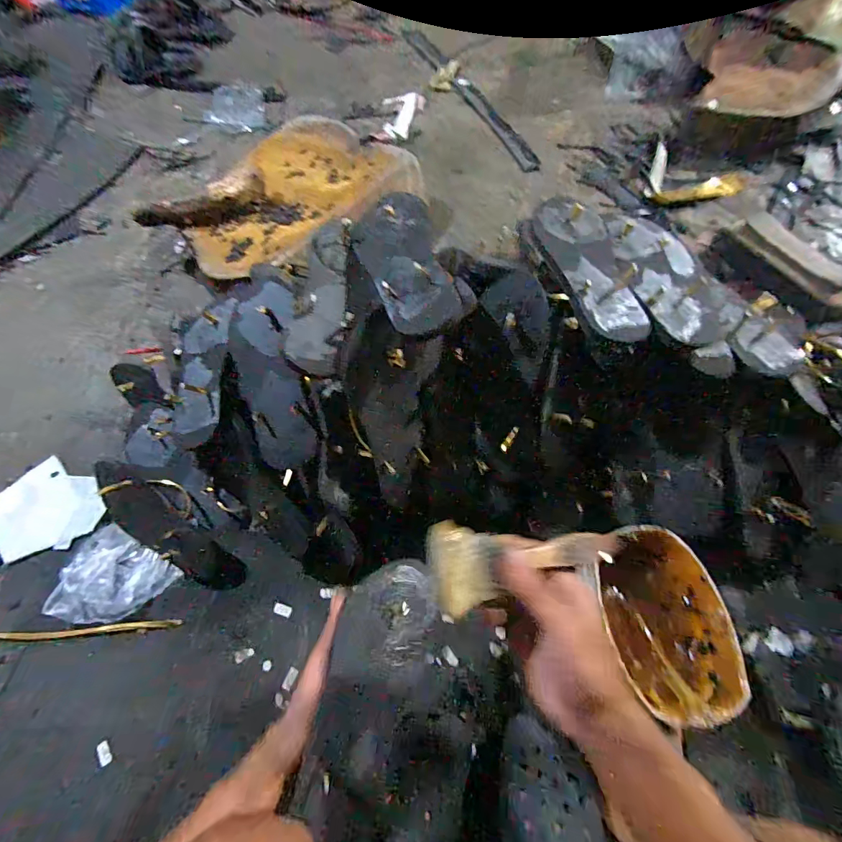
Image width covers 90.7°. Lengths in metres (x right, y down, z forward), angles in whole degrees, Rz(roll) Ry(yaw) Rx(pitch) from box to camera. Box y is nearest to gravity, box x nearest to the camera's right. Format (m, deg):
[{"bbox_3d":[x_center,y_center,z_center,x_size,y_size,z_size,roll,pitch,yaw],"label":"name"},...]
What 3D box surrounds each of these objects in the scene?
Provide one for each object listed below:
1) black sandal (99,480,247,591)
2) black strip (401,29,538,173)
[{"bbox_3d":[-0.361,0.156,0.612,0.243,0.040,0.097,26,71,16],"label":"black sandal"},{"bbox_3d":[0.125,-0.853,1.081,0.057,0.011,0.643,-27,69,-7],"label":"black strip"}]

